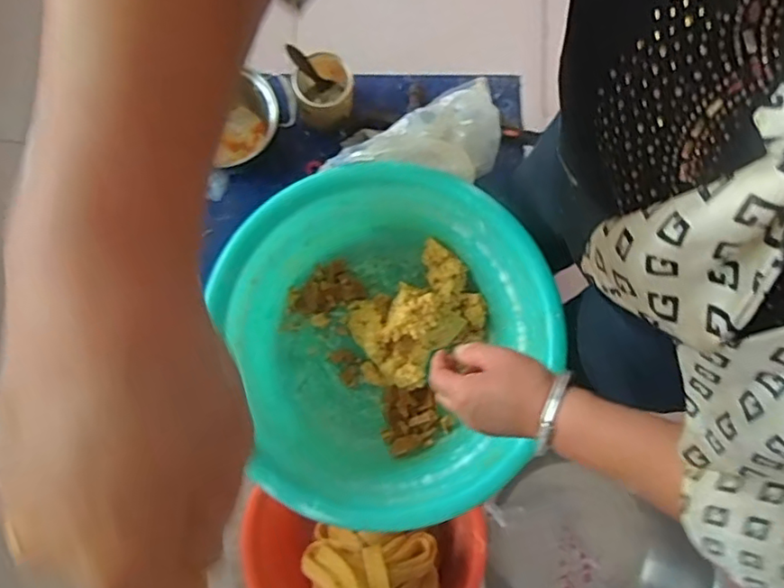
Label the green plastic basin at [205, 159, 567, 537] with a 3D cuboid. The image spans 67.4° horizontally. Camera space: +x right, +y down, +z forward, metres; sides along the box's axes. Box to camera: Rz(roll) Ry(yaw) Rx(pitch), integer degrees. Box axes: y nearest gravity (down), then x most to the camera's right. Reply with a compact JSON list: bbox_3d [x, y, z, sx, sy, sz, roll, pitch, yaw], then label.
[{"bbox_3d":[0.005,0.063,0.786,0.394,0.193,0.414,0,78,0],"label":"green plastic basin"}]

